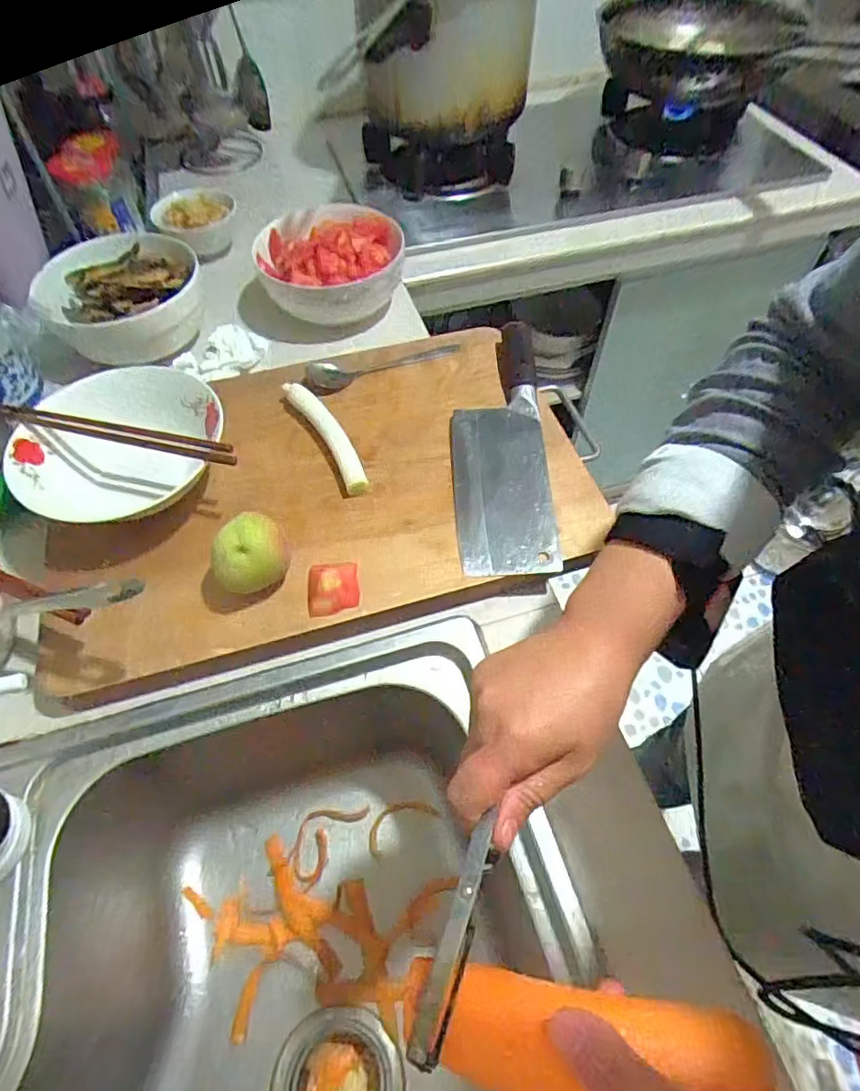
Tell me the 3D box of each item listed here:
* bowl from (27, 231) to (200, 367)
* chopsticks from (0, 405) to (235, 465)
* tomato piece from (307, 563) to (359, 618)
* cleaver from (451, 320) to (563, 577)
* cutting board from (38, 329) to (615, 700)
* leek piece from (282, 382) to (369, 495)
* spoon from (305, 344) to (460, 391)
[{"bbox_3d":[-0.343,-0.279,0.636,0.173,0.072,0.139,-19,61,-11],"label":"bowl"},{"bbox_3d":[-0.278,-0.097,0.480,0.244,0.013,0.015,12,58,8],"label":"chopsticks"},{"bbox_3d":[-0.078,0.031,0.455,0.040,0.014,0.047,-8,59,-5],"label":"tomato piece"},{"bbox_3d":[0.066,-0.104,0.543,0.086,0.023,0.292,-1,57,0],"label":"cleaver"},{"bbox_3d":[-0.103,-0.064,0.540,0.472,0.034,0.312,-13,60,-8],"label":"cutting board"},{"bbox_3d":[-0.097,-0.108,0.537,0.026,0.021,0.148,-27,63,-16],"label":"leek piece"},{"bbox_3d":[-0.048,-0.194,0.609,0.169,0.011,0.038,-12,60,-8],"label":"spoon"}]

